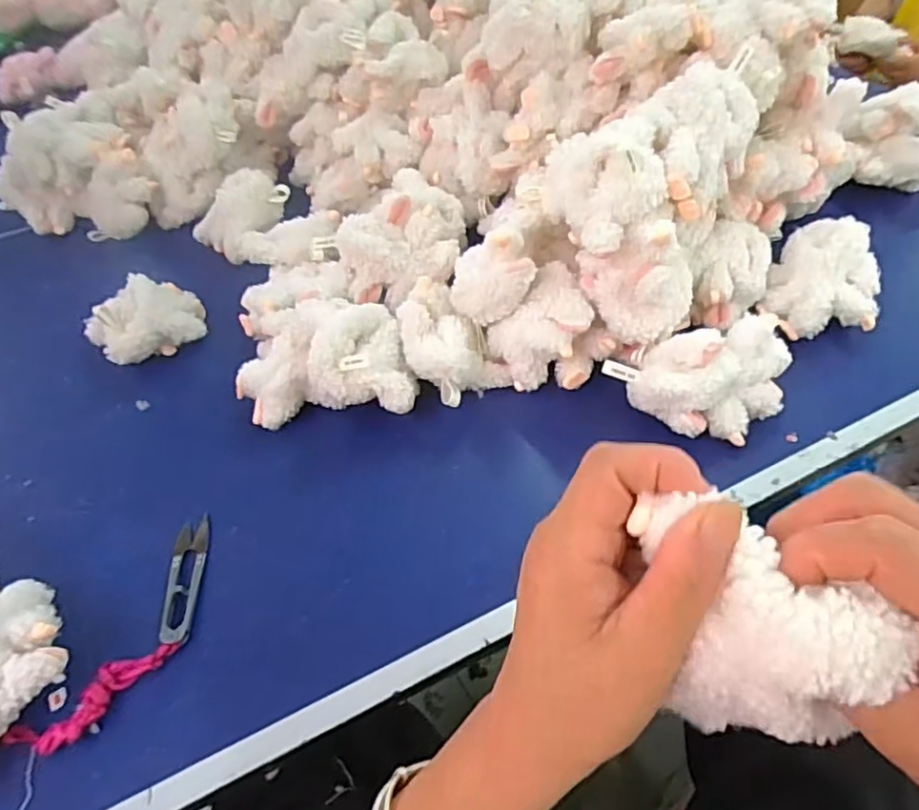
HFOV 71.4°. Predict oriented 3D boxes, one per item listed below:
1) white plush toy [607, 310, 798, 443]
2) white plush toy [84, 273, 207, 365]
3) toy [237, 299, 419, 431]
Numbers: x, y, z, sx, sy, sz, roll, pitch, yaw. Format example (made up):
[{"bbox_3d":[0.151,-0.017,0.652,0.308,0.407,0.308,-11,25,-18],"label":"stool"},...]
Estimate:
[{"bbox_3d":[0.193,-0.017,0.509,0.142,0.072,0.074,-5,48,1],"label":"white plush toy"},{"bbox_3d":[-0.309,-0.087,0.633,0.105,0.060,0.078,-37,55,-25],"label":"white plush toy"},{"bbox_3d":[-0.115,-0.040,0.555,0.157,0.080,0.096,0,48,6],"label":"toy"}]

